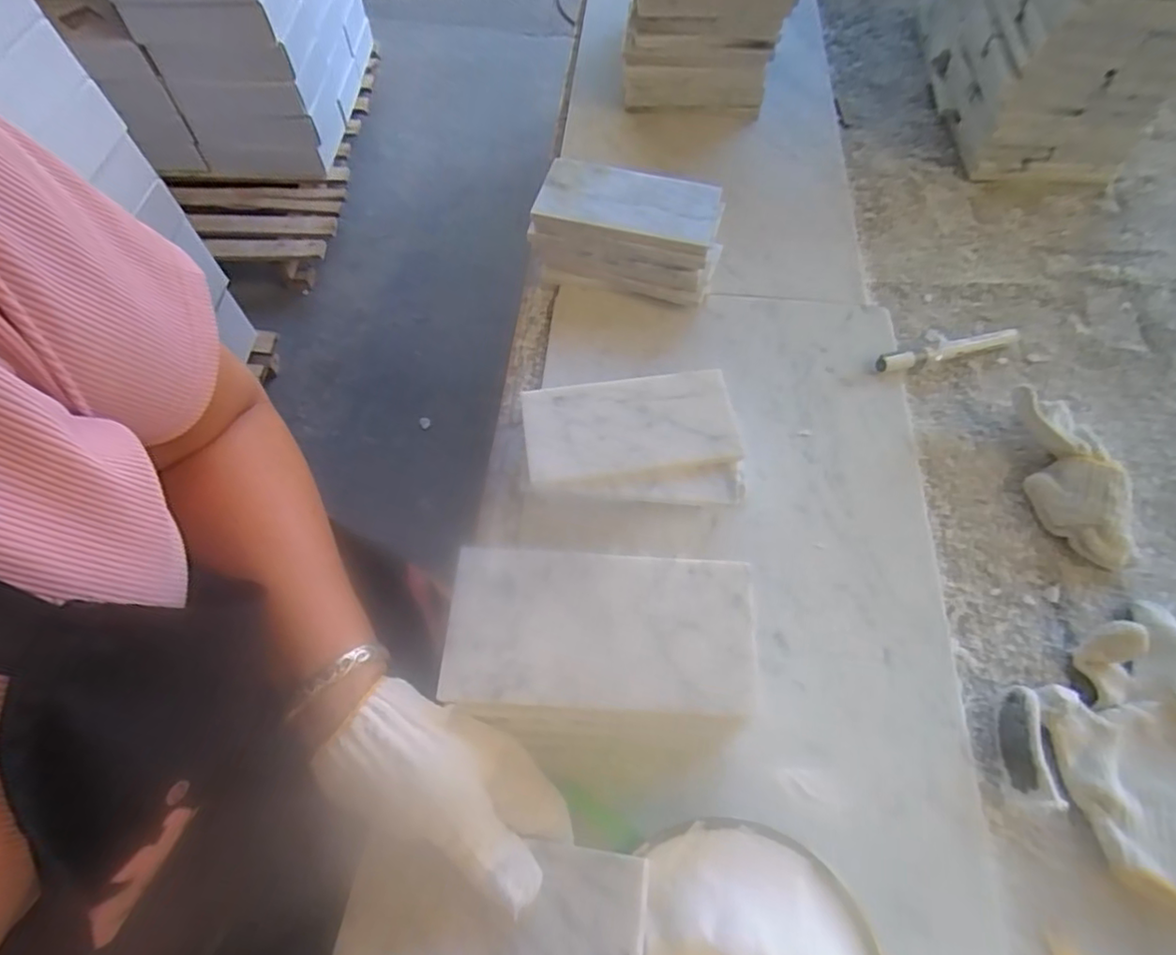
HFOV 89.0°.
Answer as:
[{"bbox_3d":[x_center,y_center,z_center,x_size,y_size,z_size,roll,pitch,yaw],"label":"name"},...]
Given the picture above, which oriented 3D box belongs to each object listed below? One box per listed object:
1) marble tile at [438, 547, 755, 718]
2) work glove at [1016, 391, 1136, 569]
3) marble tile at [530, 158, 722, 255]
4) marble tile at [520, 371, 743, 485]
[{"bbox_3d":[0.006,0.076,0.302,0.150,0.009,0.077,3,64,1],"label":"marble tile"},{"bbox_3d":[0.364,-0.003,0.452,0.049,0.045,0.142,-3,64,-2],"label":"work glove"},{"bbox_3d":[0.034,-0.242,0.526,0.154,0.014,0.083,16,65,7],"label":"marble tile"},{"bbox_3d":[0.030,-0.038,0.440,0.151,0.010,0.080,-5,64,-3],"label":"marble tile"}]

